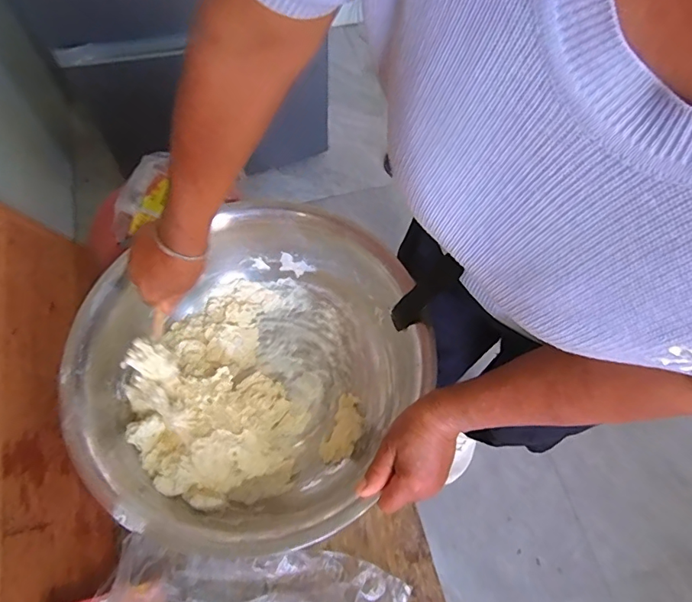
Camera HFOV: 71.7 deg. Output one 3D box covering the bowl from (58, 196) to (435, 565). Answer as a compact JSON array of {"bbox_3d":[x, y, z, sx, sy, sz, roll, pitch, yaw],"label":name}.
[{"bbox_3d":[-0.108,0.079,0.576,0.351,0.134,0.361,1,63,-2],"label":"bowl"}]

